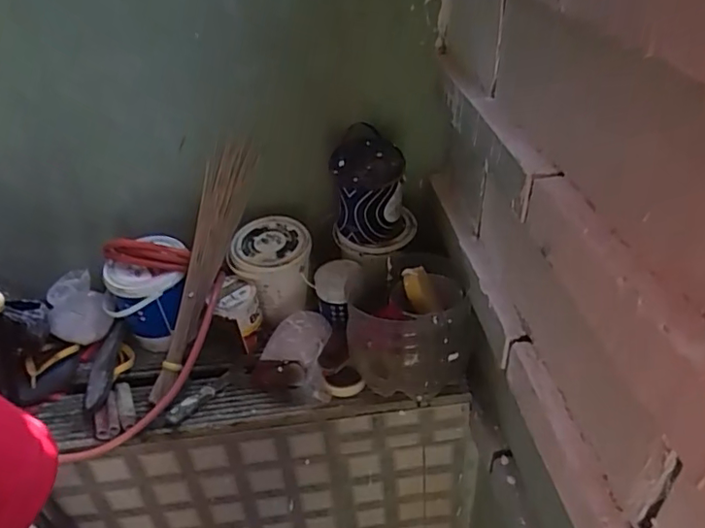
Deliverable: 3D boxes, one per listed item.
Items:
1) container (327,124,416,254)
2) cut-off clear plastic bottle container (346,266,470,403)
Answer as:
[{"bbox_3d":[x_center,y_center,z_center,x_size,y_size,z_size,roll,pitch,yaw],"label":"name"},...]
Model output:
[{"bbox_3d":[0.044,-0.135,1.216,0.177,0.246,0.142,-1,35,5],"label":"container"},{"bbox_3d":[0.107,0.135,1.117,0.220,0.207,0.211,-3,34,2],"label":"cut-off clear plastic bottle container"}]

